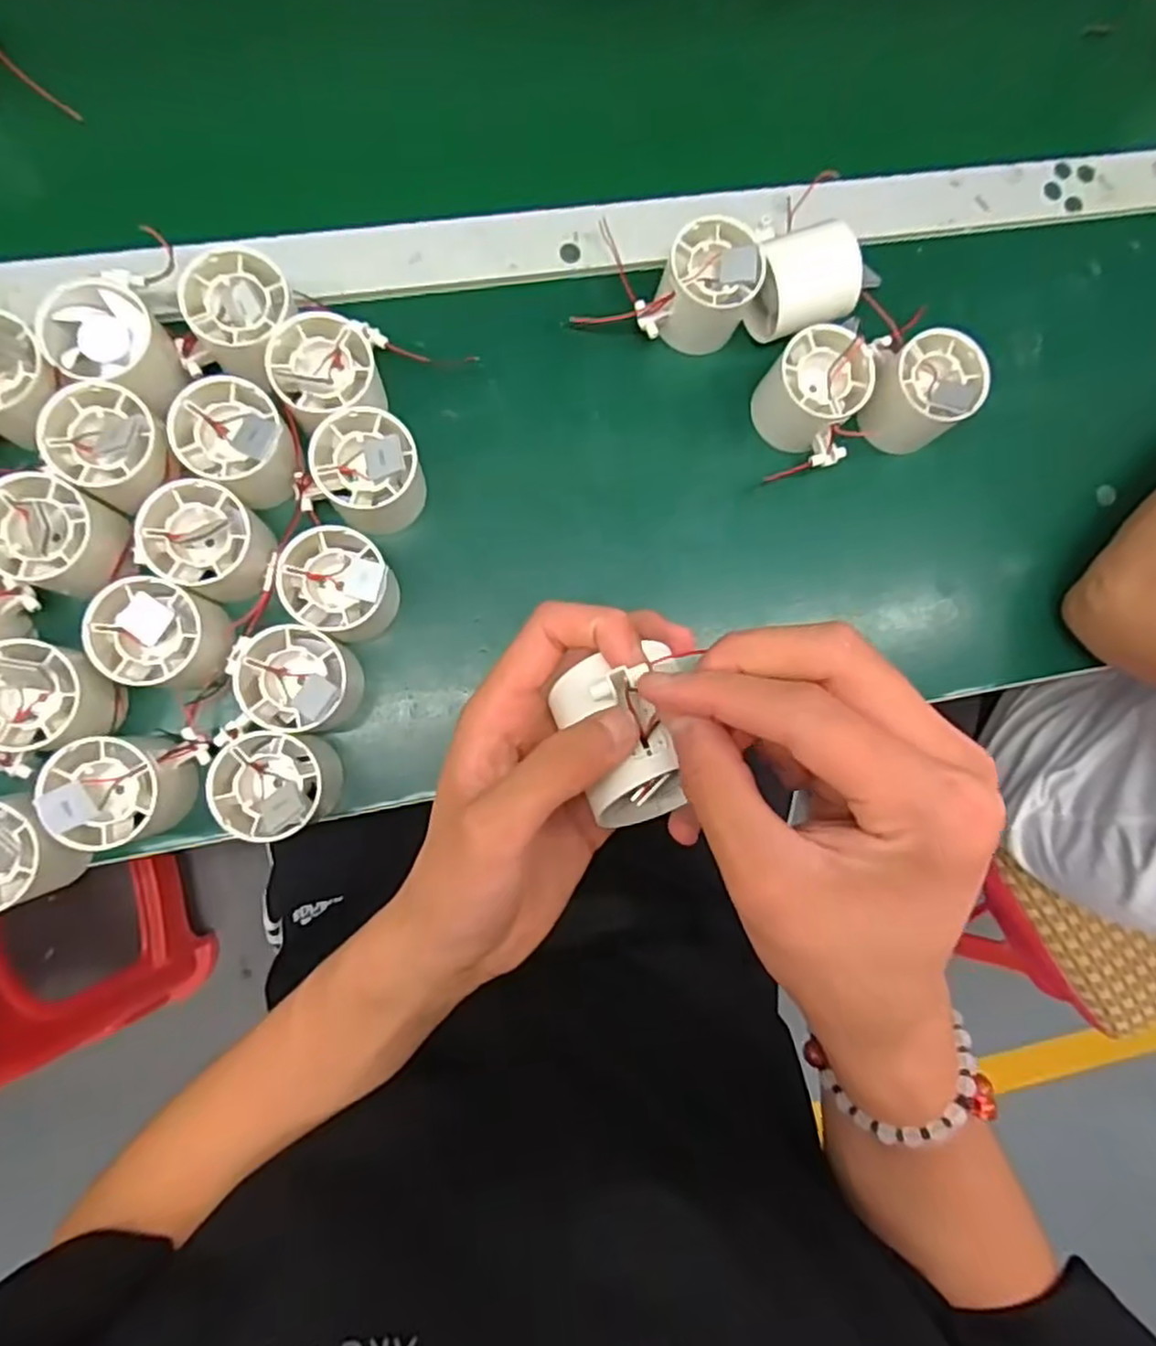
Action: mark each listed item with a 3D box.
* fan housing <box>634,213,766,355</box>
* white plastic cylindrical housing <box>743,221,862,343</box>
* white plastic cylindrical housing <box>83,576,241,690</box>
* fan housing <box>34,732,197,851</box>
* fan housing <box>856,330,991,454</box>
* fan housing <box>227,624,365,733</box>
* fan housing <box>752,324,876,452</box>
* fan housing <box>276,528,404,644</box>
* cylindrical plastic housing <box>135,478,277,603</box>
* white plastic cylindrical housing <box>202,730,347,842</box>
[{"bbox_3d":[0.072,-0.223,0.428,0.052,0.048,0.063,36,82,-3],"label":"fan housing"},{"bbox_3d":[0.130,-0.231,0.433,0.057,0.053,0.056,-22,88,-8],"label":"white plastic cylindrical housing"},{"bbox_3d":[-0.216,-0.019,0.378,0.056,0.045,0.051,1,85,-7],"label":"white plastic cylindrical housing"},{"bbox_3d":[-0.231,0.060,0.369,0.057,0.052,0.053,1,85,-7],"label":"fan housing"},{"bbox_3d":[0.204,-0.169,0.439,0.055,0.055,0.059,1,85,-7],"label":"fan housing"},{"bbox_3d":[-0.147,0.004,0.387,0.052,0.054,0.052,8,84,-6],"label":"fan housing"},{"bbox_3d":[0.138,-0.168,0.431,0.053,0.051,0.051,1,85,-7],"label":"fan housing"},{"bbox_3d":[-0.127,-0.047,0.393,0.056,0.053,0.055,-28,89,-8],"label":"fan housing"},{"bbox_3d":[-0.198,-0.070,0.389,0.050,0.050,0.051,1,85,-7],"label":"cylindrical plastic housing"},{"bbox_3d":[-0.158,0.058,0.383,0.052,0.051,0.052,1,85,-7],"label":"white plastic cylindrical housing"}]

